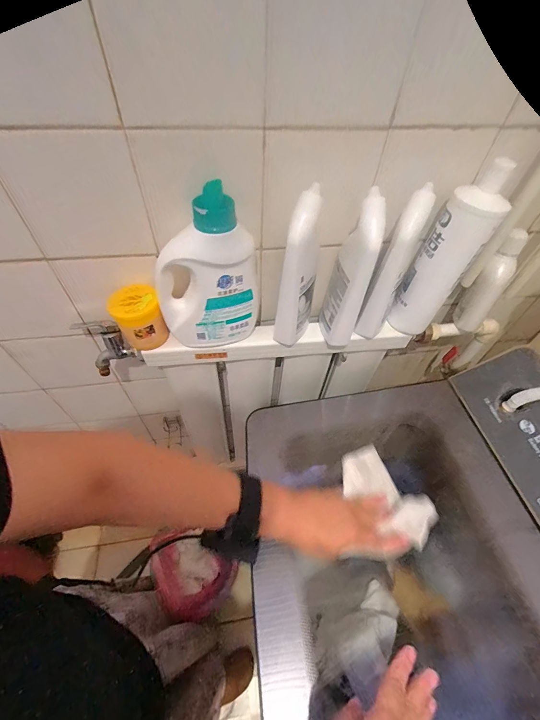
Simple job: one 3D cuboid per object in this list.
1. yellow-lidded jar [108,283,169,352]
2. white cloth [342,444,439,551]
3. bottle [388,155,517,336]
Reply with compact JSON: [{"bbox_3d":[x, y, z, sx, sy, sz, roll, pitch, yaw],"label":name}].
[{"bbox_3d":[-0.209,-0.067,0.495,0.066,0.089,0.069,2,52,-2],"label":"yellow-lidded jar"},{"bbox_3d":[0.166,0.192,0.445,0.085,0.027,0.140,-30,54,-24],"label":"white cloth"},{"bbox_3d":[0.266,-0.144,0.476,0.075,0.253,0.057,29,56,18],"label":"bottle"}]

